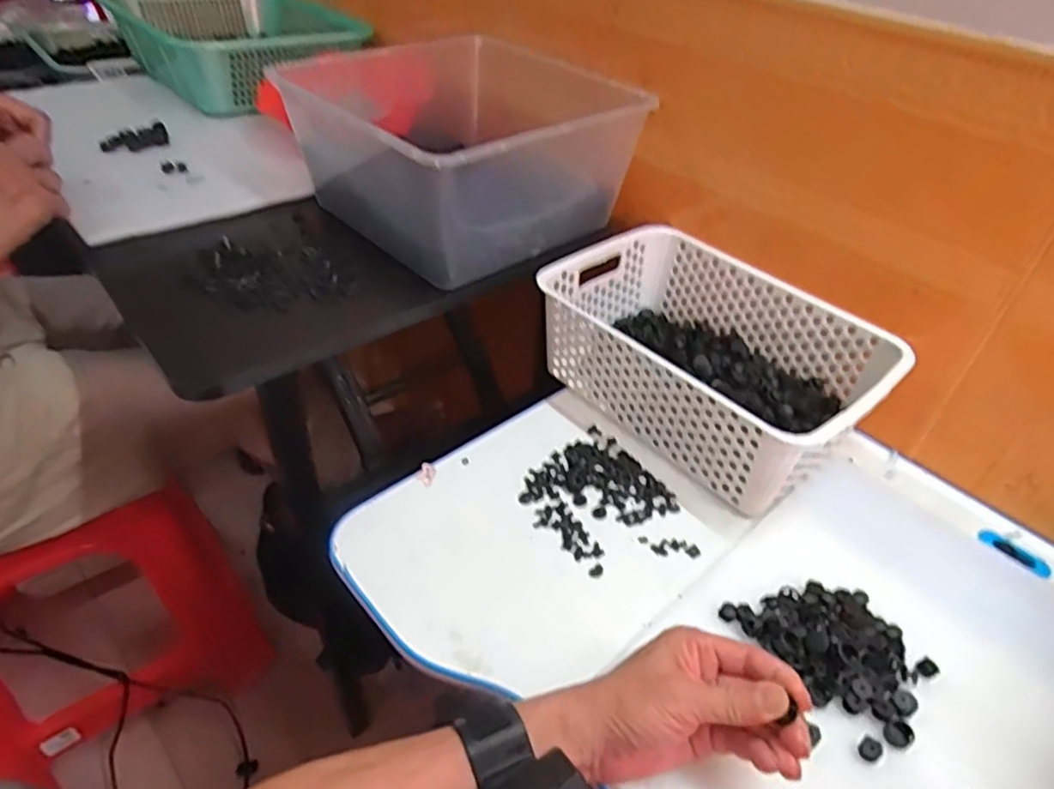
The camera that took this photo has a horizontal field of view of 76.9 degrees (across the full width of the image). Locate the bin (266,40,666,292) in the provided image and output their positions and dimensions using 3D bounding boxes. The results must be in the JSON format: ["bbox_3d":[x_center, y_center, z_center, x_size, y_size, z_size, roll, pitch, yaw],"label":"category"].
[{"bbox_3d":[-0.079,-0.275,0.725,0.283,0.133,0.339,-28,50,-31],"label":"bin"}]

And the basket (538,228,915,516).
[{"bbox_3d":[0.179,-0.038,0.661,0.203,0.111,0.304,-29,51,-32],"label":"basket"}]

